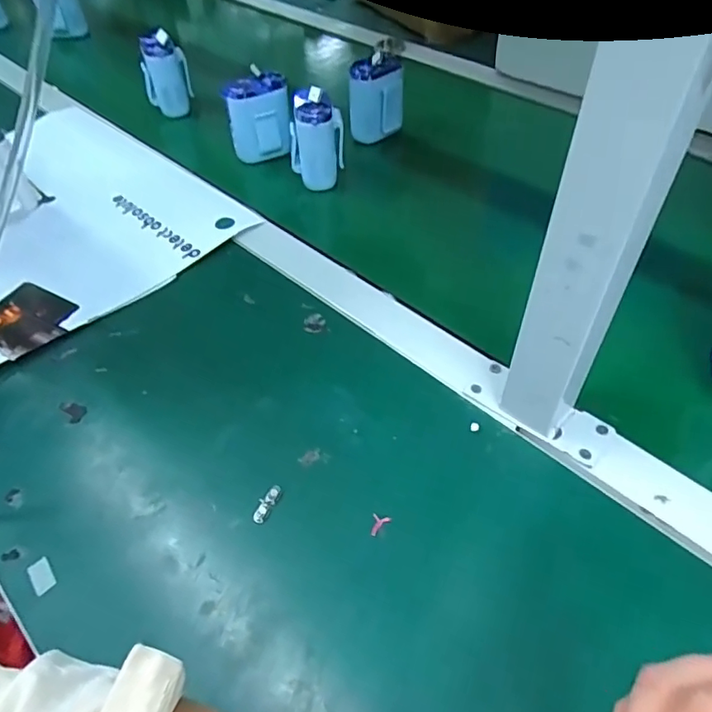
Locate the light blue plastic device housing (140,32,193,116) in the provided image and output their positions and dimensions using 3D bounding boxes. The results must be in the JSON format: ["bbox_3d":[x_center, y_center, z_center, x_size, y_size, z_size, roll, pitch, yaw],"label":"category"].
[{"bbox_3d":[-0.238,-0.350,0.683,0.054,0.086,0.038,-14,52,-5],"label":"light blue plastic device housing"}]

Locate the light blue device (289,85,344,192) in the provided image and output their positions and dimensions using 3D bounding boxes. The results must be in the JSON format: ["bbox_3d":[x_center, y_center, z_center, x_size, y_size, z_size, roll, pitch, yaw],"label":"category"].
[{"bbox_3d":[-0.041,-0.222,0.564,0.055,0.093,0.032,-6,49,0],"label":"light blue device"}]

